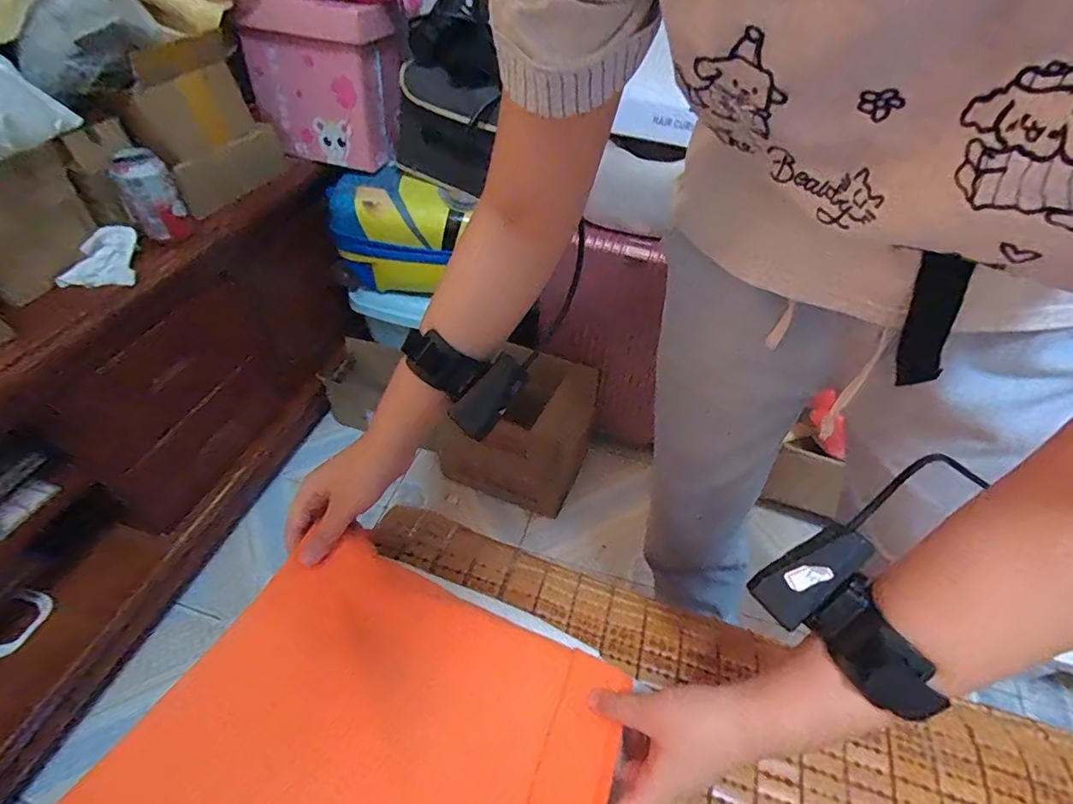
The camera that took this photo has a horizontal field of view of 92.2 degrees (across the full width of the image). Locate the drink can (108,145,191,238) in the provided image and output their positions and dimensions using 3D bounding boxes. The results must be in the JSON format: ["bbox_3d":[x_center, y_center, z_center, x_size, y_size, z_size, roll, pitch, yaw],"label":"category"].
[{"bbox_3d":[-0.525,-0.281,0.708,0.064,0.105,0.064,-20,50,-20],"label":"drink can"}]

